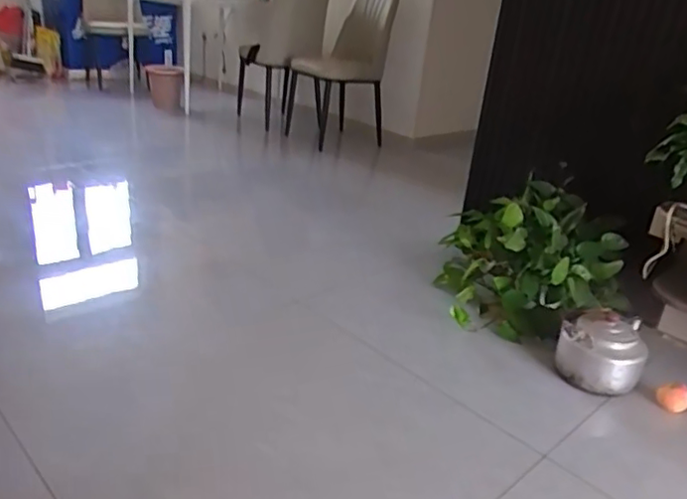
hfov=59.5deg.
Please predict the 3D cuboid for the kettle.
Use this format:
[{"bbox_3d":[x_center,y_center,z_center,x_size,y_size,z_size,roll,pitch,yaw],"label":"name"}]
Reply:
[{"bbox_3d":[0.631,0.248,1.475,0.197,0.158,0.176,19,27,28],"label":"kettle"}]

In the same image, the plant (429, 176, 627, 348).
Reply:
[{"bbox_3d":[0.551,0.018,1.763,0.489,0.335,0.490,7,24,2],"label":"plant"}]

